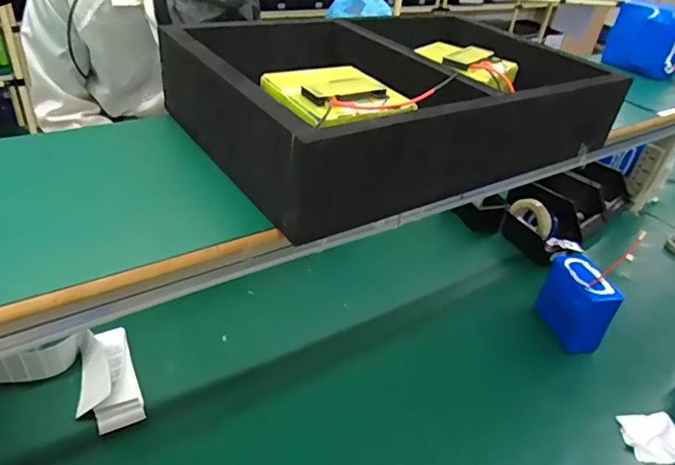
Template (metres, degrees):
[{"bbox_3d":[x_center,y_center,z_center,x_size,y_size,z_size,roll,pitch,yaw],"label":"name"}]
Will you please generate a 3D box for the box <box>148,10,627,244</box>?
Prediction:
[{"bbox_3d":[0.088,-0.207,0.722,0.574,0.114,0.403,-18,43,-30],"label":"box"}]

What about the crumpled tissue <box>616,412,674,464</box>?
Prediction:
[{"bbox_3d":[0.558,0.361,0.881,0.100,0.020,0.090,4,36,-5],"label":"crumpled tissue"}]

